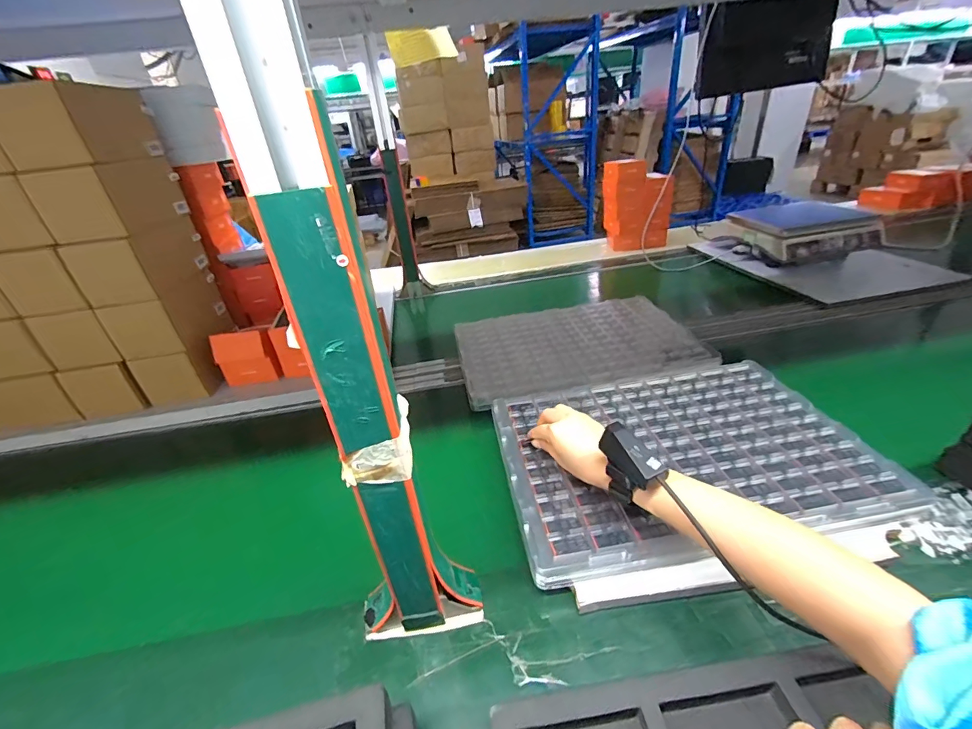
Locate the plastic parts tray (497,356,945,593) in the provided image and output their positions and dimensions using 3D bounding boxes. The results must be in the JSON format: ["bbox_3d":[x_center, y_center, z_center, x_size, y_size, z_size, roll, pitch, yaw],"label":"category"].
[{"bbox_3d":[0.254,0.109,0.566,0.453,0.015,0.313,-8,31,-4],"label":"plastic parts tray"}]

